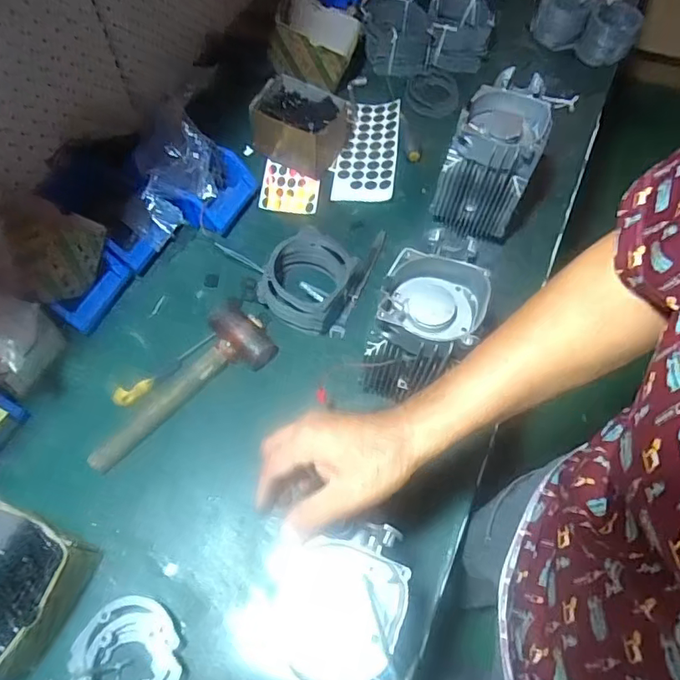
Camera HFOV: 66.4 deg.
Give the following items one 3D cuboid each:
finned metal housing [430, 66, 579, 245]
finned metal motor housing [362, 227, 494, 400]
[{"bbox_3d":[0.236,-0.264,0.802,0.122,0.199,0.134,31,64,15],"label":"finned metal housing"},{"bbox_3d":[0.105,-0.009,0.663,0.116,0.194,0.148,18,62,8],"label":"finned metal motor housing"}]

